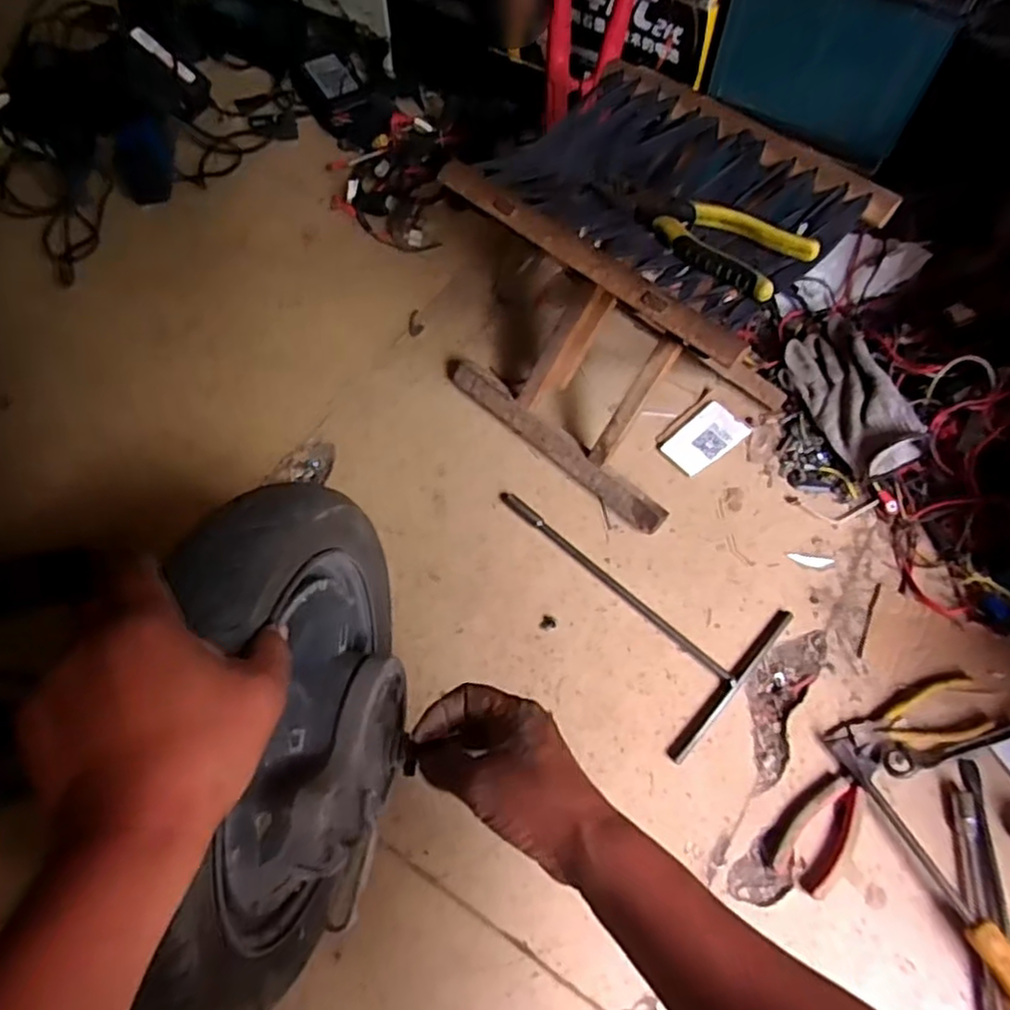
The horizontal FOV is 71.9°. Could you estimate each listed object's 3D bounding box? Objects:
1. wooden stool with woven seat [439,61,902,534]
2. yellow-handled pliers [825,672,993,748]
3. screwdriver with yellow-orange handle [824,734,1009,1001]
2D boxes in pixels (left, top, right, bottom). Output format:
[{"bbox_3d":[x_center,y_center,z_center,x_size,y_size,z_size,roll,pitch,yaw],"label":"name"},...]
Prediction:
[{"bbox_3d":[0.135,-0.204,0.710,0.297,0.302,0.262,40,70,18],"label":"wooden stool with woven seat"},{"bbox_3d":[0.387,0.204,0.669,0.160,0.013,0.059,-11,64,-5],"label":"yellow-handled pliers"},{"bbox_3d":[0.371,0.319,0.593,0.028,0.033,0.261,-28,67,-13],"label":"screwdriver with yellow-orange handle"}]

